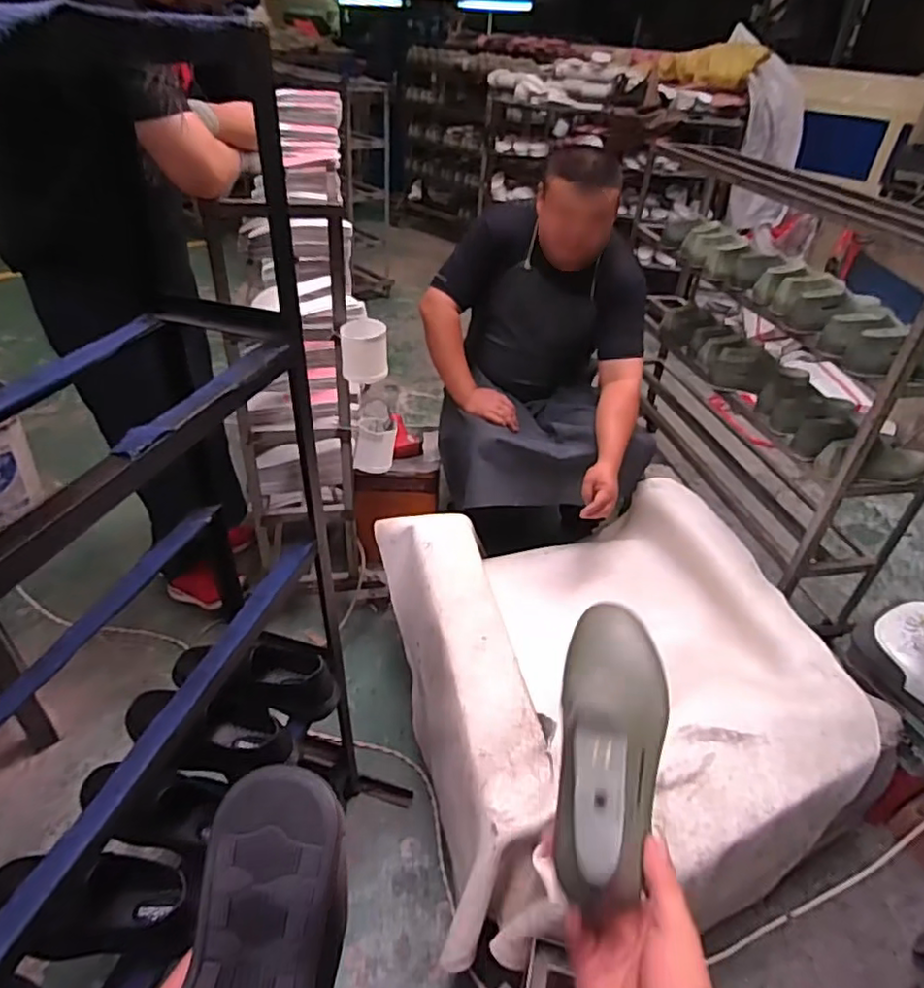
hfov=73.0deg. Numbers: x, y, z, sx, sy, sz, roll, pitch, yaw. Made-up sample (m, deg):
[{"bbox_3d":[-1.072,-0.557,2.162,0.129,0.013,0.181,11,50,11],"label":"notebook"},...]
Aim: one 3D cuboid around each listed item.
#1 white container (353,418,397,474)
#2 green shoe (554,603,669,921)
[{"bbox_3d":[-0.199,-0.118,1.449,0.094,0.108,0.084,2,37,-4],"label":"white container"},{"bbox_3d":[0.122,0.180,0.500,0.083,0.071,0.254,12,33,10],"label":"green shoe"}]

